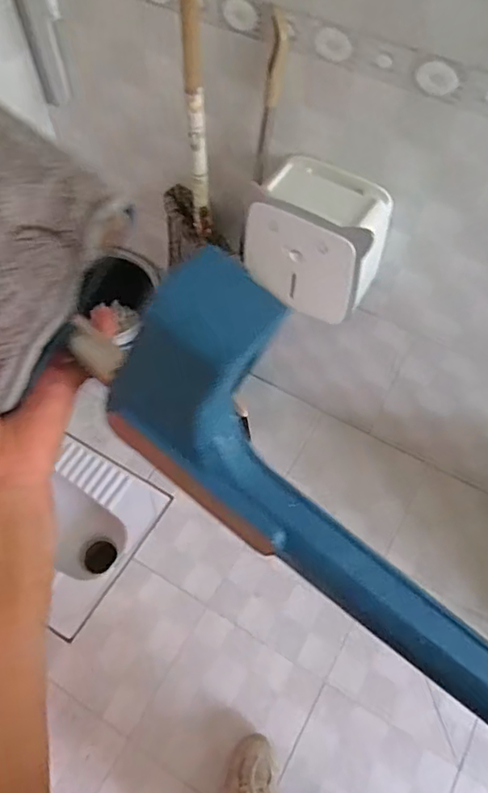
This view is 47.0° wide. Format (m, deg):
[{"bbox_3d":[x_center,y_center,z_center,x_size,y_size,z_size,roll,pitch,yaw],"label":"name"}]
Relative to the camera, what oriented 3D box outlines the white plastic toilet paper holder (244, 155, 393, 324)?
[{"bbox_3d":[0.123,-0.269,0.979,0.214,0.210,0.129,24,63,13],"label":"white plastic toilet paper holder"}]

